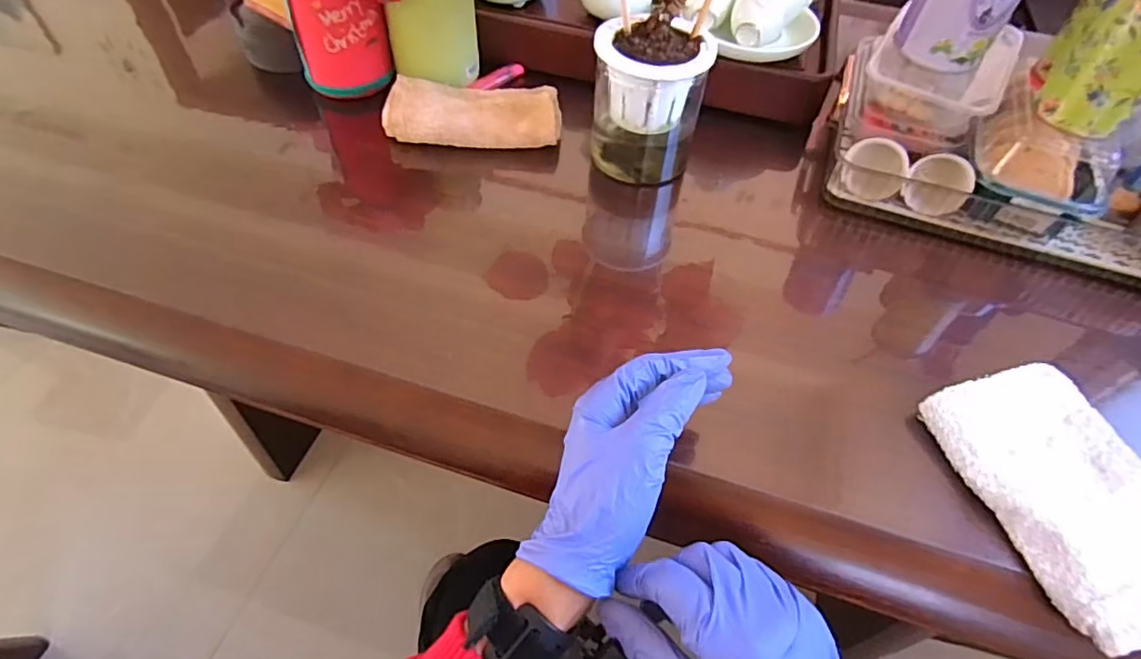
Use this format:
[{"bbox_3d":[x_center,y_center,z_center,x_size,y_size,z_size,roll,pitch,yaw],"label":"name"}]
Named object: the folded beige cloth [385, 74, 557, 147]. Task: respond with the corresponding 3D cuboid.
[{"bbox_3d":[-0.098,-0.228,0.612,0.173,0.033,0.084,3,52,0],"label":"folded beige cloth"}]

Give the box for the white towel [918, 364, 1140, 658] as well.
[{"bbox_3d":[0.333,0.105,0.383,0.122,0.022,0.173,-14,54,-13],"label":"white towel"}]

